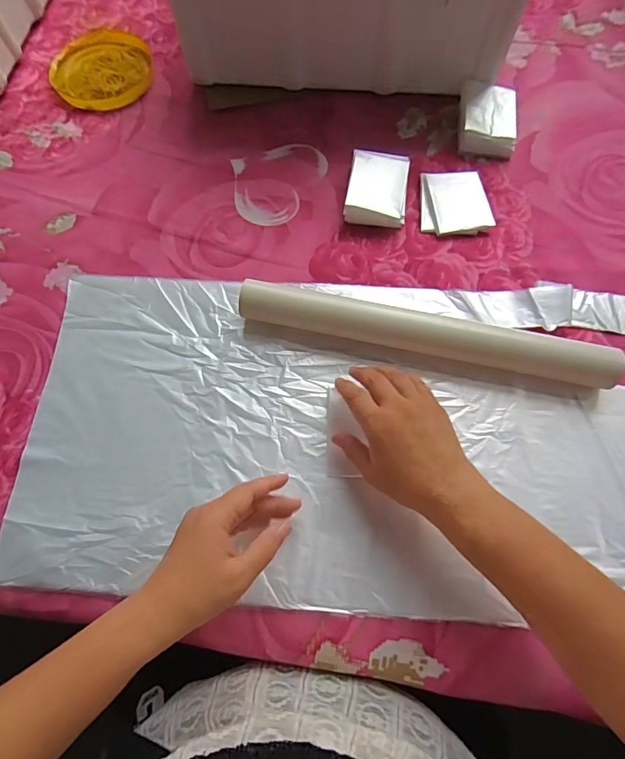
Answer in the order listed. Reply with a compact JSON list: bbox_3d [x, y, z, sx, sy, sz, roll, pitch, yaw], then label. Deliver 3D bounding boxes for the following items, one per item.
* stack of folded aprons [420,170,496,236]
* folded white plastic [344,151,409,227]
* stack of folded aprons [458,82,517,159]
[{"bbox_3d":[0.163,-0.203,0.485,0.076,0.013,0.080,0,71,1],"label":"stack of folded aprons"},{"bbox_3d":[0.075,-0.219,0.487,0.066,0.028,0.085,9,72,4],"label":"folded white plastic"},{"bbox_3d":[0.214,-0.320,0.517,0.065,0.030,0.089,7,72,3],"label":"stack of folded aprons"}]

